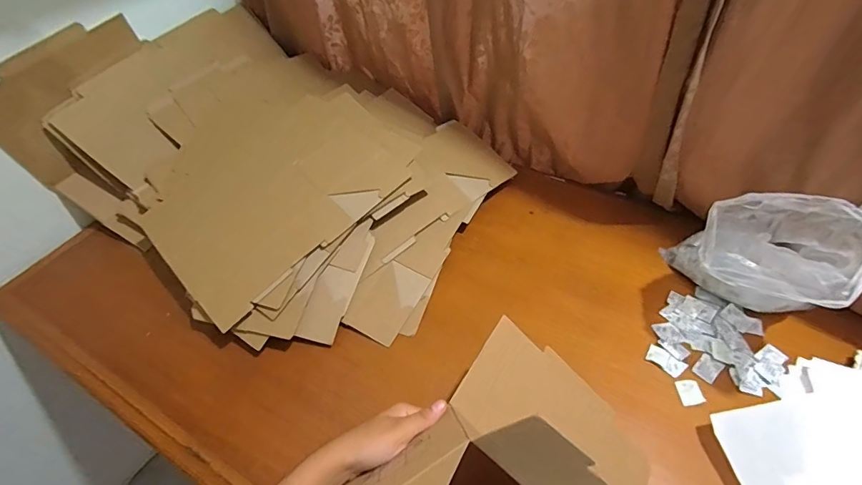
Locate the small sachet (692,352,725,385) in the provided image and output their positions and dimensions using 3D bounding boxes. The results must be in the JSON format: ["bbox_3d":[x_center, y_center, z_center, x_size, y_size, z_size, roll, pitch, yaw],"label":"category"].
[{"bbox_3d":[0.401,0.181,0.622,0.040,0.004,0.031,-34,55,-24],"label":"small sachet"}]

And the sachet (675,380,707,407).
[{"bbox_3d":[0.362,0.208,0.599,0.032,0.004,0.036,-1,49,3],"label":"sachet"}]

